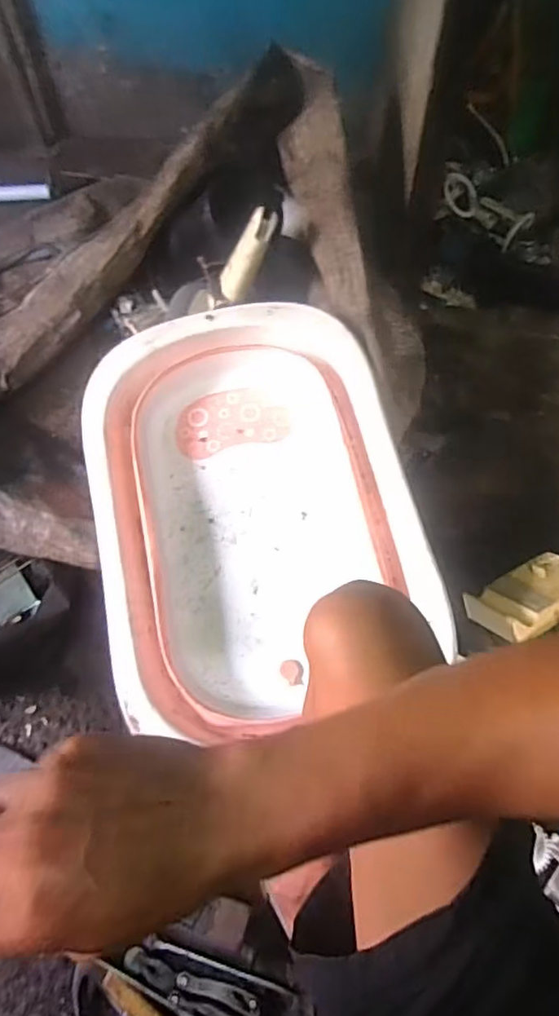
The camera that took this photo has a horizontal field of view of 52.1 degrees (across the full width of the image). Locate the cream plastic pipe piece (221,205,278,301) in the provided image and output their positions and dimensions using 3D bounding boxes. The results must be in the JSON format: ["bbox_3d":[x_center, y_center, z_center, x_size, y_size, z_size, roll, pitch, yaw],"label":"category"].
[{"bbox_3d":[-0.064,-0.474,1.083,0.058,0.197,0.041,25,55,-13],"label":"cream plastic pipe piece"}]

